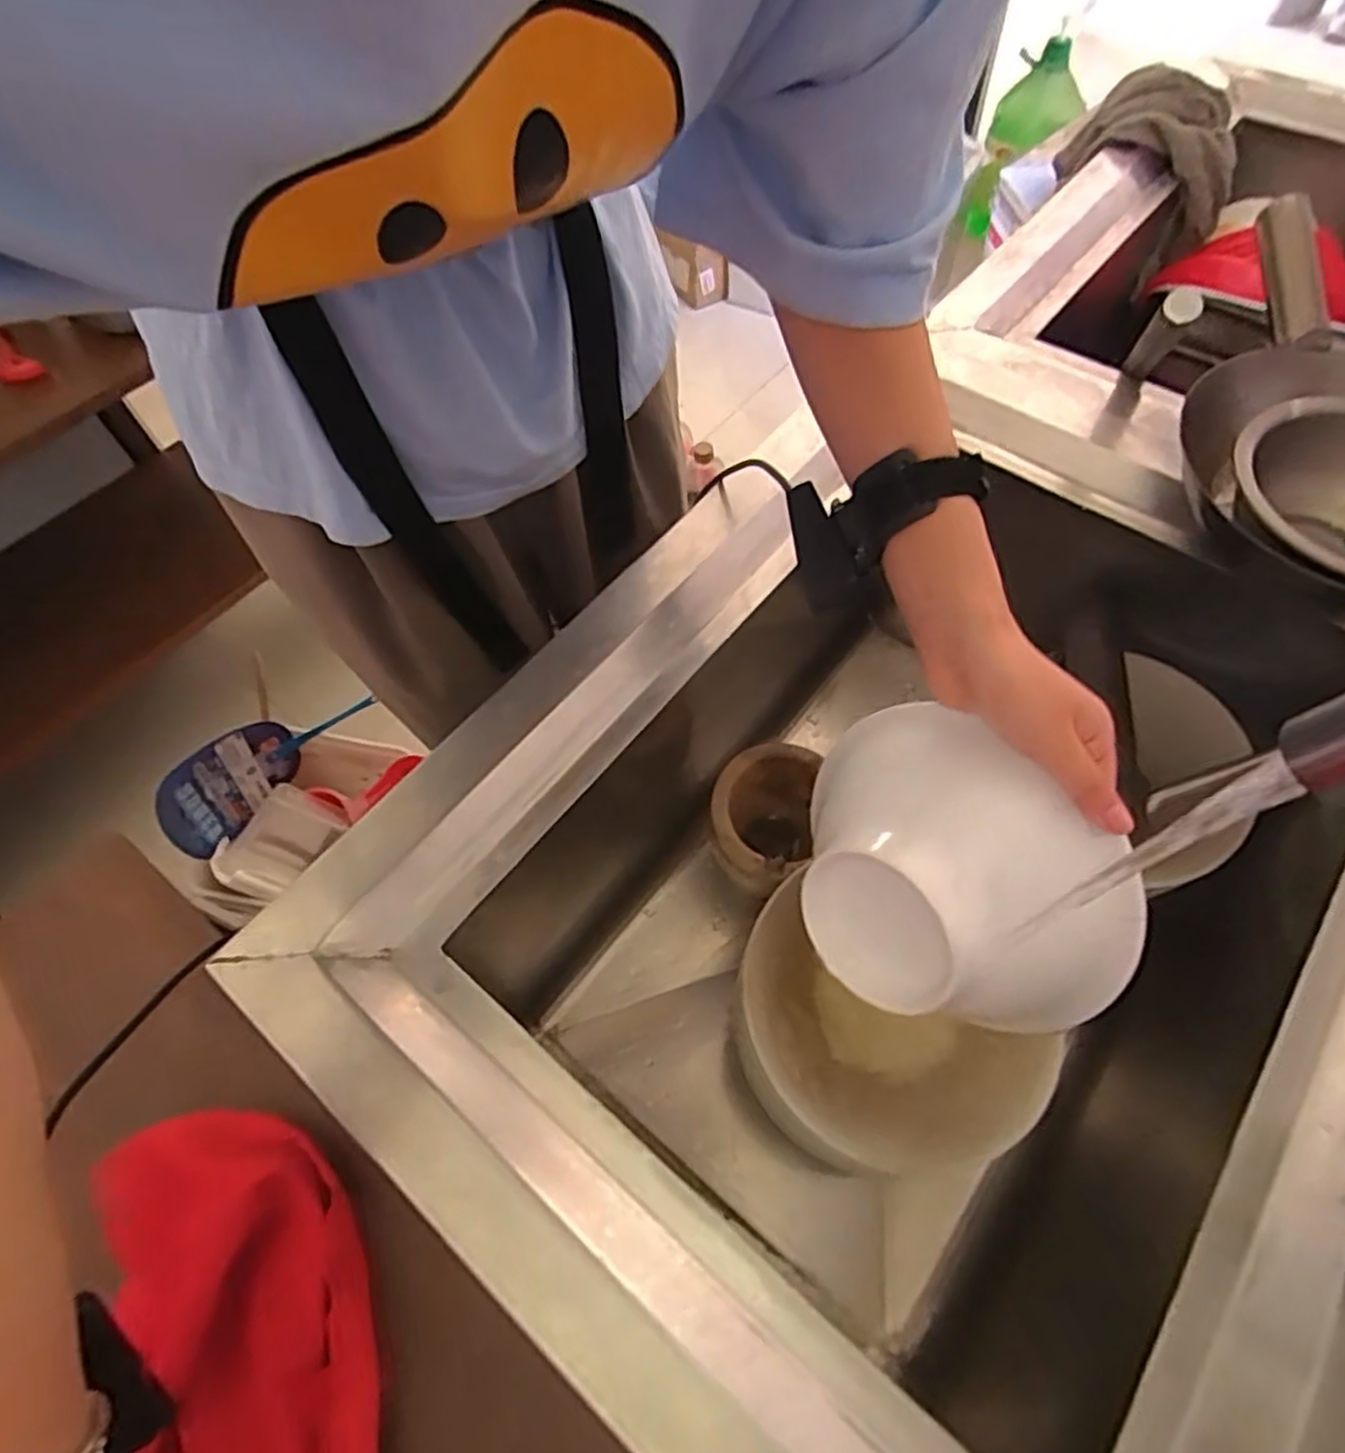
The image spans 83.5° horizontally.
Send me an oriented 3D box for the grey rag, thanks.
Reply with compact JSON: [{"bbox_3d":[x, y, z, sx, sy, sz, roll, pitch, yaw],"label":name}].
[{"bbox_3d":[0.533,-0.625,0.863,0.190,0.175,0.108,40,69,23],"label":"grey rag"}]

